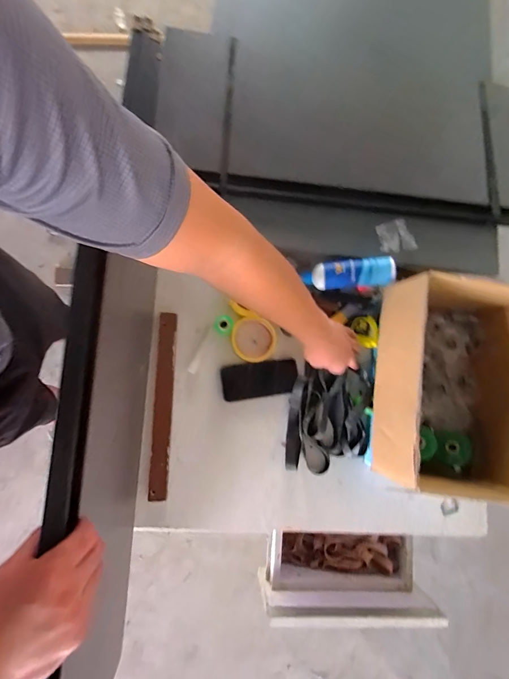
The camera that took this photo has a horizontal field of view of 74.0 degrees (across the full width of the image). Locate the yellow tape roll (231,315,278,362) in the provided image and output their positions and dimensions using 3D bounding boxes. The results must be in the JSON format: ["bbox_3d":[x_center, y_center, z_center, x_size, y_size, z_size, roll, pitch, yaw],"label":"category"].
[{"bbox_3d":[-0.002,0.000,0.694,0.093,0.025,0.089,1,82,-7],"label":"yellow tape roll"}]

